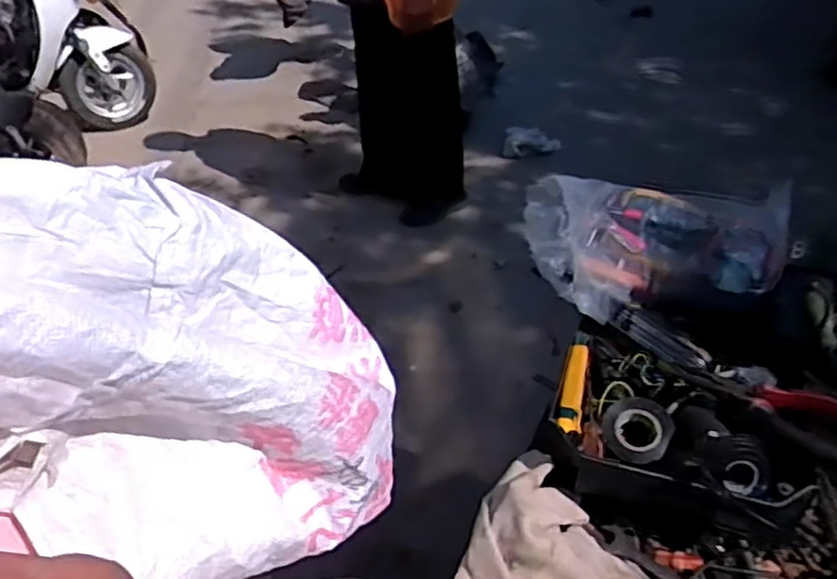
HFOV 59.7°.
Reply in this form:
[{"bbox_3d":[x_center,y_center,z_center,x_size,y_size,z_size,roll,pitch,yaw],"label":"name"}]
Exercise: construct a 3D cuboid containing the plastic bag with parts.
[{"bbox_3d":[0.250,-0.062,0.757,0.257,0.110,0.146,-8,34,-5],"label":"plastic bag with parts"}]

